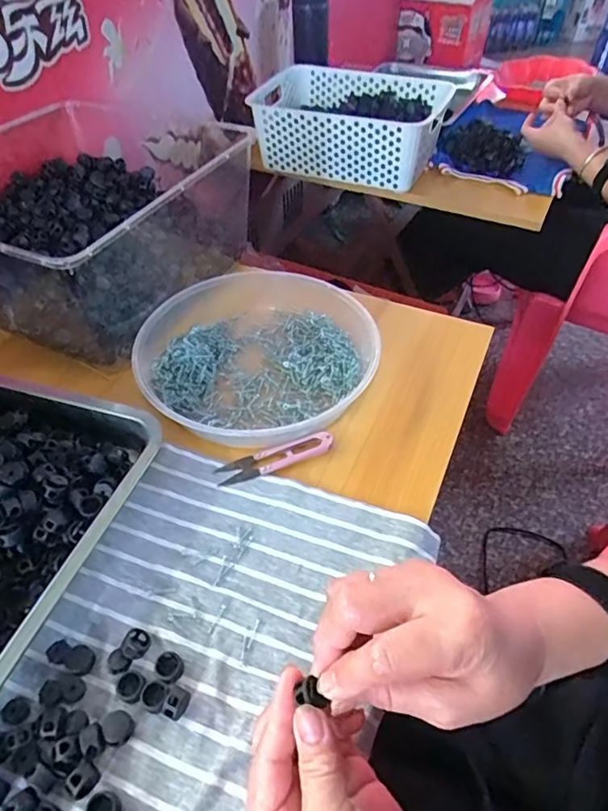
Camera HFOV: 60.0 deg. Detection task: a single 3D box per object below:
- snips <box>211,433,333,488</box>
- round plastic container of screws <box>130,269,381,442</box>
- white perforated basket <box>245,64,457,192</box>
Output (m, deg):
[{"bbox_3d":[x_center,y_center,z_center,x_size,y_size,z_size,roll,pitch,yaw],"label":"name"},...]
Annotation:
[{"bbox_3d":[-0.023,0.045,0.443,0.100,0.009,0.024,-14,49,-12],"label":"snips"},{"bbox_3d":[-0.044,-0.049,0.510,0.218,0.039,0.221,0,47,0],"label":"round plastic container of screws"},{"bbox_3d":[0.069,-0.485,0.914,0.325,0.111,0.200,18,50,16],"label":"white perforated basket"}]

